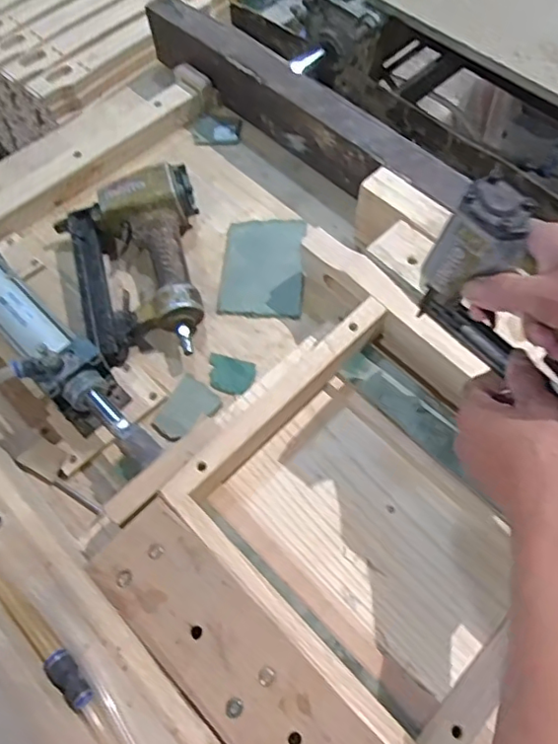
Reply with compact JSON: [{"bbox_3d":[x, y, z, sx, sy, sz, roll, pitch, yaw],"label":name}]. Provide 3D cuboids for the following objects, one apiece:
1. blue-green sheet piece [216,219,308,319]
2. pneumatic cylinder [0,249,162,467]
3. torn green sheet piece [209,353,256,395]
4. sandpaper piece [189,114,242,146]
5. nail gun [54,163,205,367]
[{"bbox_3d":[-0.018,-0.124,0.664,0.092,0.007,0.133,4,66,4],"label":"blue-green sheet piece"},{"bbox_3d":[-0.227,-0.021,0.566,0.067,0.091,0.314,-42,70,-18],"label":"pneumatic cylinder"},{"bbox_3d":[-0.051,0.003,0.604,0.050,0.005,0.041,14,64,7],"label":"torn green sheet piece"},{"bbox_3d":[-0.083,-0.320,0.764,0.065,0.008,0.049,4,63,2],"label":"sandpaper piece"},{"bbox_3d":[-0.153,-0.116,0.627,0.153,0.062,0.214,-13,64,-6],"label":"nail gun"}]

